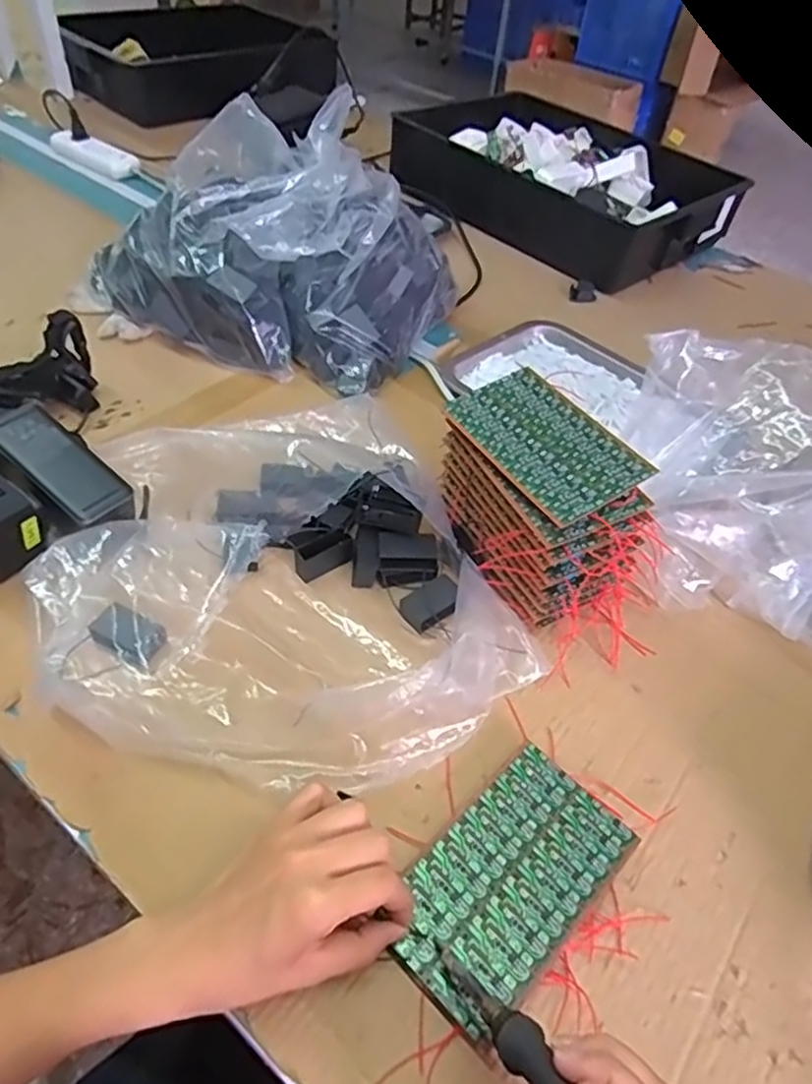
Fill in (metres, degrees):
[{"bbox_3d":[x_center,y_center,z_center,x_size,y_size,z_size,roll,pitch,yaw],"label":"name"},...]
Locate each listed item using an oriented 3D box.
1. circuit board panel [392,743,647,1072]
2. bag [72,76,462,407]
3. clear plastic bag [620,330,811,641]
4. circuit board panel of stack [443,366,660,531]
[{"bbox_3d":[0.064,0.209,0.425,0.093,0.011,0.158,38,54,25],"label":"circuit board panel"},{"bbox_3d":[-0.151,-0.357,0.811,0.396,0.163,0.309,20,48,11],"label":"bag"},{"bbox_3d":[0.312,-0.044,0.567,0.298,0.177,0.167,37,53,24],"label":"clear plastic bag"},{"bbox_3d":[0.111,-0.081,0.548,0.093,0.006,0.153,-28,55,-16],"label":"circuit board panel of stack"}]

